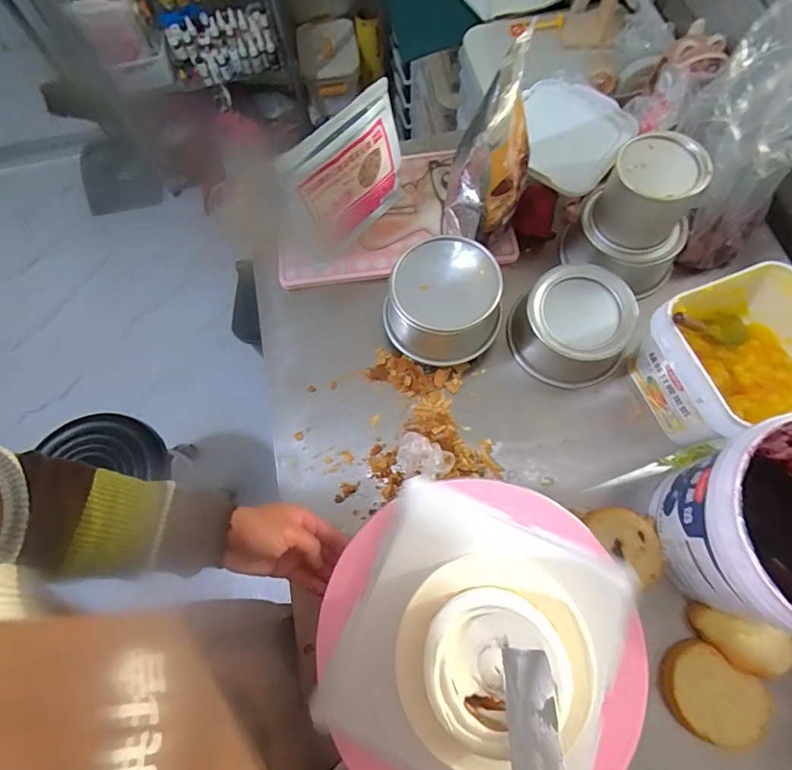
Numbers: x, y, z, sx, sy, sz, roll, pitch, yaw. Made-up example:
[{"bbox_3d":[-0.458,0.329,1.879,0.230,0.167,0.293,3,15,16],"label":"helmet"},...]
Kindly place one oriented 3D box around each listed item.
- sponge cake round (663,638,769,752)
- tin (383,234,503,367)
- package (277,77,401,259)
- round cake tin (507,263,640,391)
[{"bbox_3d":[0.335,0.329,0.496,0.091,0.030,0.081,40,76,15],"label":"sponge cake round"},{"bbox_3d":[0.068,-0.106,0.623,0.138,0.113,0.142,-1,69,2],"label":"tin"},{"bbox_3d":[-0.064,-0.281,0.658,0.190,0.188,0.044,-43,73,-13],"label":"package"},{"bbox_3d":[0.233,-0.076,0.637,0.145,0.107,0.146,-12,69,-2],"label":"round cake tin"}]

